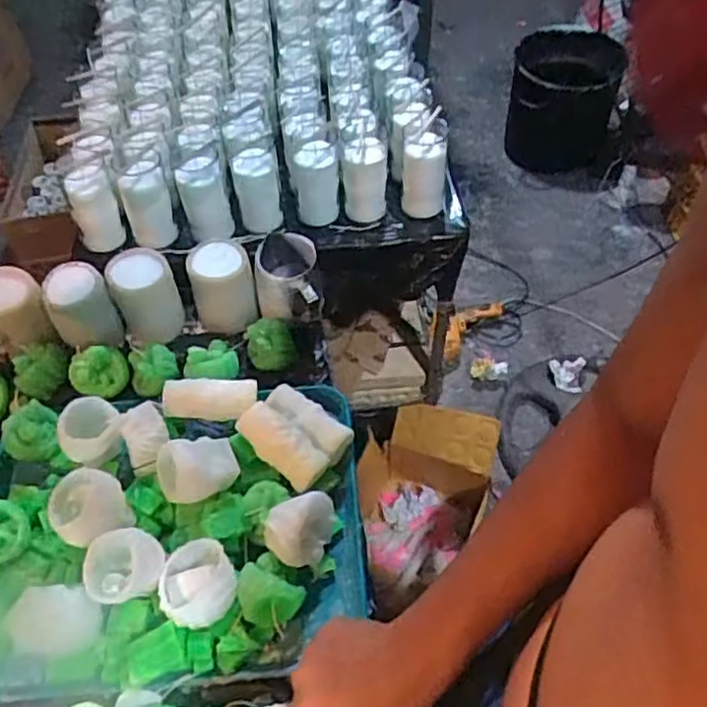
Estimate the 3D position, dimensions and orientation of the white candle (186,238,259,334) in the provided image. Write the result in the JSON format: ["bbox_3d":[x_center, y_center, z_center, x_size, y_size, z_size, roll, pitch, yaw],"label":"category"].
[{"bbox_3d":[-0.182,-0.092,0.928,0.083,0.112,0.081,-15,55,-10],"label":"white candle"}]

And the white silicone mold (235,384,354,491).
[{"bbox_3d":[-0.072,0.103,0.810,0.113,0.050,0.098,35,39,16],"label":"white silicone mold"}]

